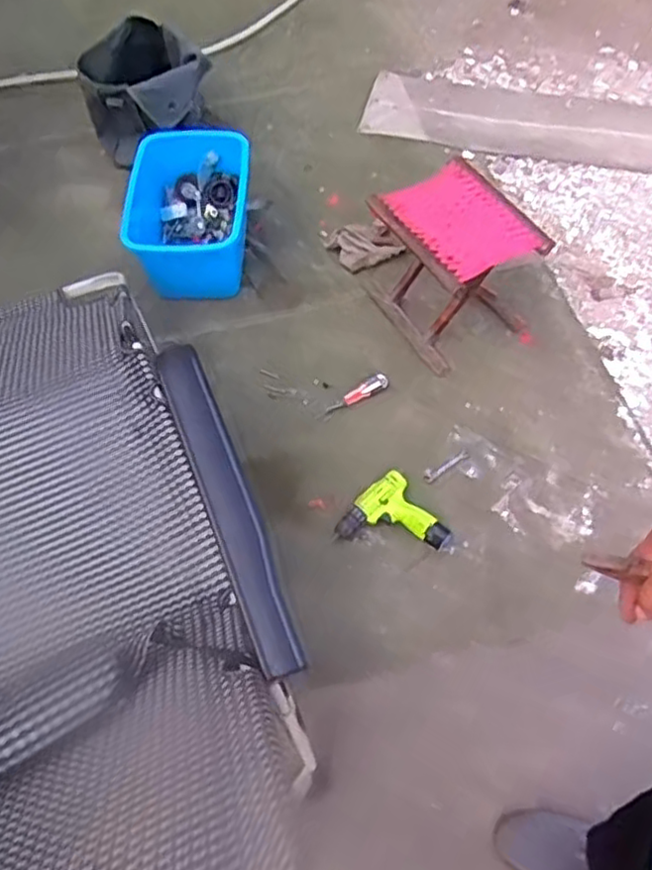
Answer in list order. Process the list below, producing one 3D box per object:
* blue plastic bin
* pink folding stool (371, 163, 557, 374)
[{"bbox_3d":[-0.342,-0.533,1.667,0.291,0.217,0.372,0,60,5],"label":"blue plastic bin"},{"bbox_3d":[0.275,-0.374,1.498,0.247,0.281,0.304,-29,63,-12],"label":"pink folding stool"}]

